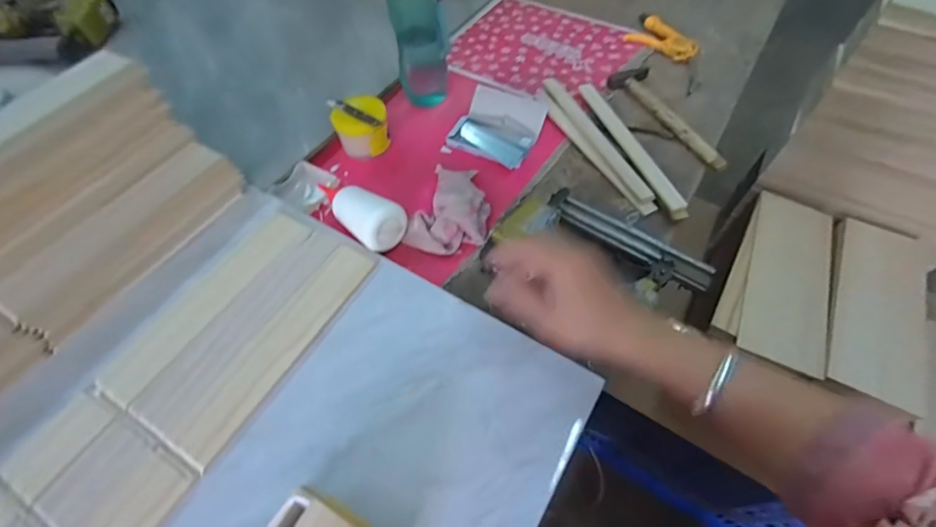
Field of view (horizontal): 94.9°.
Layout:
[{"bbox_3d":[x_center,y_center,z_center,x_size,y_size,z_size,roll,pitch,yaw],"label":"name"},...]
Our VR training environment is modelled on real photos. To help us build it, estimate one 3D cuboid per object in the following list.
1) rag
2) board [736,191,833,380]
[{"bbox_3d":[-0.019,-0.076,0.576,0.098,0.030,0.141,13,57,7],"label":"rag"},{"bbox_3d":[0.449,0.012,0.598,0.102,0.013,0.295,21,60,16],"label":"board"}]

